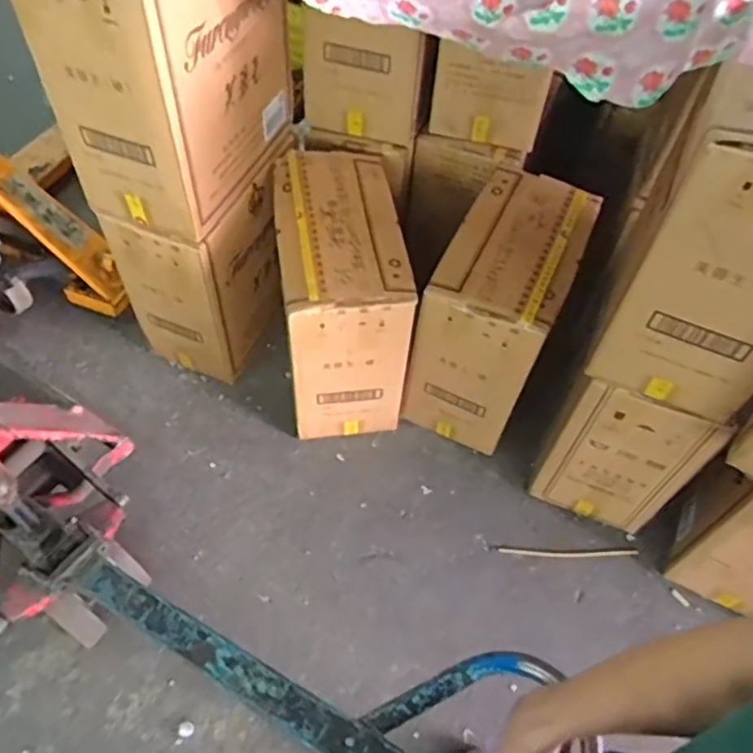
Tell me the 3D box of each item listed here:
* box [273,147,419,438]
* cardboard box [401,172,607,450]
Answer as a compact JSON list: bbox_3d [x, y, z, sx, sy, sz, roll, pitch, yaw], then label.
[{"bbox_3d":[-0.088,-0.179,1.550,0.279,0.524,0.472,-4,56,-7],"label":"box"},{"bbox_3d":[0.300,-0.152,1.536,0.261,0.470,0.479,24,57,13],"label":"cardboard box"}]

